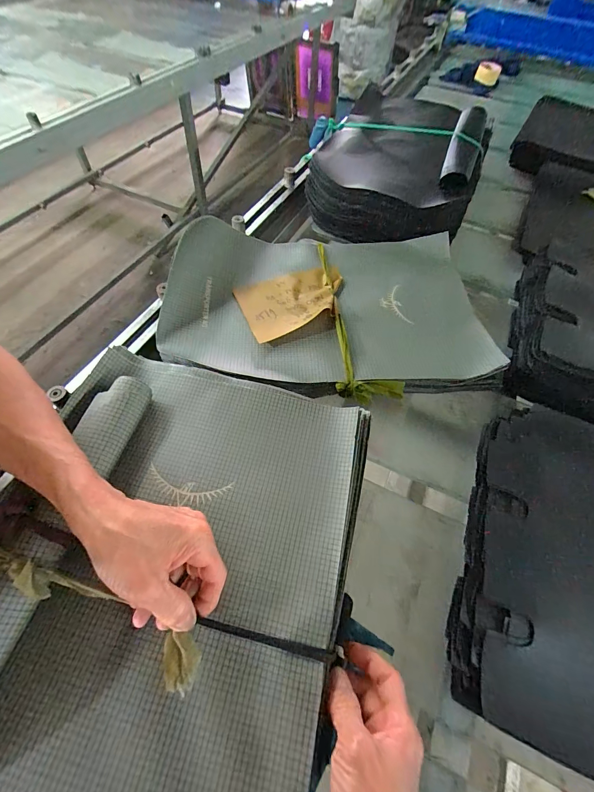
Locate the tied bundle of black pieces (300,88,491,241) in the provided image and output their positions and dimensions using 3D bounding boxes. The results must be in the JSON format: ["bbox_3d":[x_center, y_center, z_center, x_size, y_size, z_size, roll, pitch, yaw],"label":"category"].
[{"bbox_3d":[0.222,-0.528,0.759,0.331,0.127,0.488,21,59,9],"label":"tied bundle of black pieces"}]

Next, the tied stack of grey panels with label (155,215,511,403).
[{"bbox_3d":[0.043,-0.147,0.551,0.506,0.065,0.331,2,58,-2],"label":"tied stack of grey panels with label"}]

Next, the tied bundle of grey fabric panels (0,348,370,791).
[{"bbox_3d":[-0.131,0.181,0.272,0.319,0.061,0.489,15,61,7],"label":"tied bundle of grey fabric panels"}]

